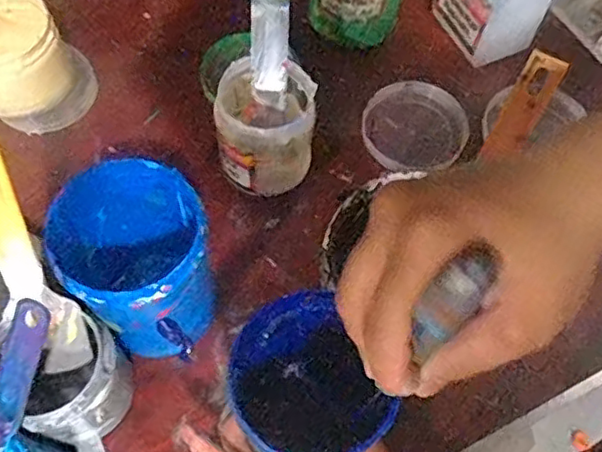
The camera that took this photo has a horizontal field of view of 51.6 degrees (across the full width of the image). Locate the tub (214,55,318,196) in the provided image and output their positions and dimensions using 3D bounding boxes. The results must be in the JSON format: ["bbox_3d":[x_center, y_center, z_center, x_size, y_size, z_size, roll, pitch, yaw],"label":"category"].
[{"bbox_3d":[-0.030,-0.083,0.535,0.078,0.081,0.083,1,66,-3],"label":"tub"}]

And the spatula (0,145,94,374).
[{"bbox_3d":[-0.165,0.028,0.374,0.039,0.202,0.009,-9,44,-7],"label":"spatula"}]

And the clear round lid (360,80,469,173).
[{"bbox_3d":[0.110,-0.097,0.600,0.096,0.023,0.081,23,67,7],"label":"clear round lid"}]

